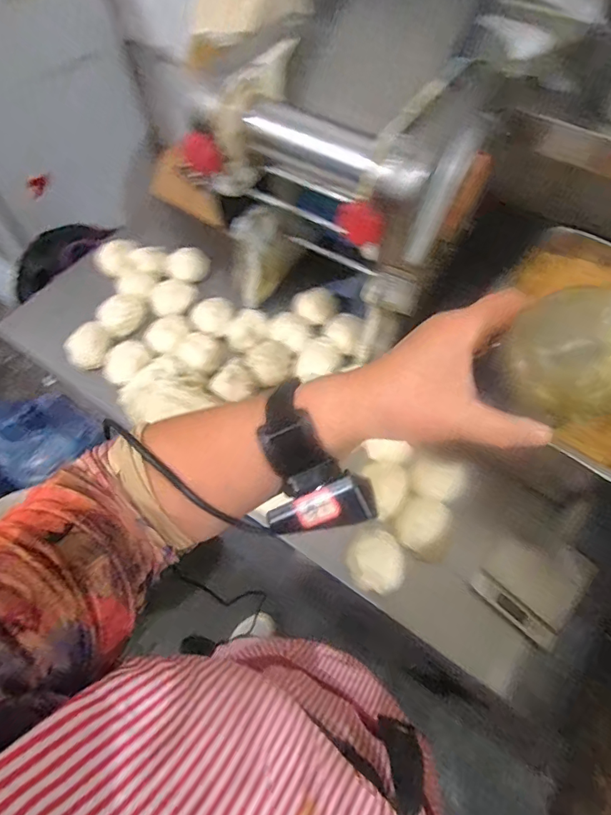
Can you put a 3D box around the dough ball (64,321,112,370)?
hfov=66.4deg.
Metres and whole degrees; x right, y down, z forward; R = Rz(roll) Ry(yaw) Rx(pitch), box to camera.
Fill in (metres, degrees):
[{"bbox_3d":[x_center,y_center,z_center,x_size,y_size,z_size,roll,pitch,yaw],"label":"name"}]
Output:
[{"bbox_3d":[-0.353,-0.095,0.764,0.069,0.051,0.066,-1,61,1],"label":"dough ball"}]

